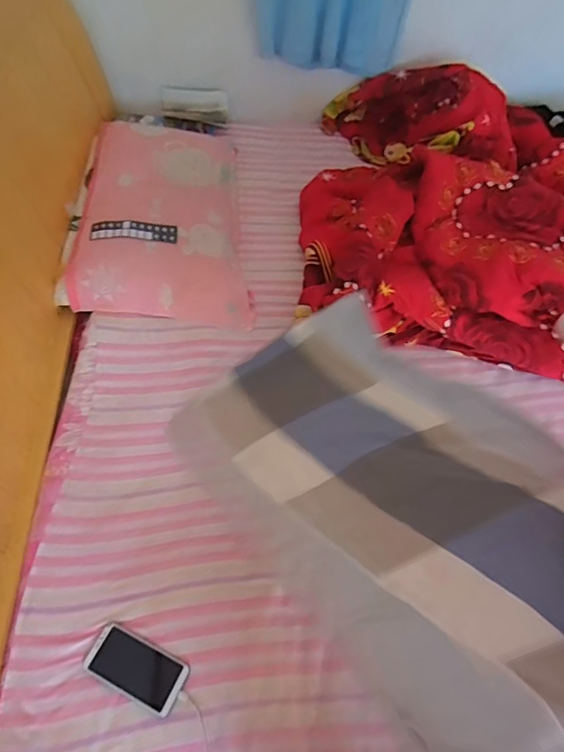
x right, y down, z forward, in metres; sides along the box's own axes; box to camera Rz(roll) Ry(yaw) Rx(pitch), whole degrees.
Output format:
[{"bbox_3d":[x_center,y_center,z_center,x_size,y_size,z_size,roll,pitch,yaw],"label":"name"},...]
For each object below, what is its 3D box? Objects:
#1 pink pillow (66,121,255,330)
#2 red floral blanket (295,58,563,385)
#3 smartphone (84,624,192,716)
[{"bbox_3d":[-0.310,-0.439,1.250,0.414,0.097,0.667,-3,58,-4],"label":"pink pillow"},{"bbox_3d":[0.745,-0.349,1.197,1.457,0.243,0.903,16,58,8],"label":"red floral blanket"},{"bbox_3d":[-0.231,0.459,0.762,0.160,0.016,0.074,24,60,12],"label":"smartphone"}]

